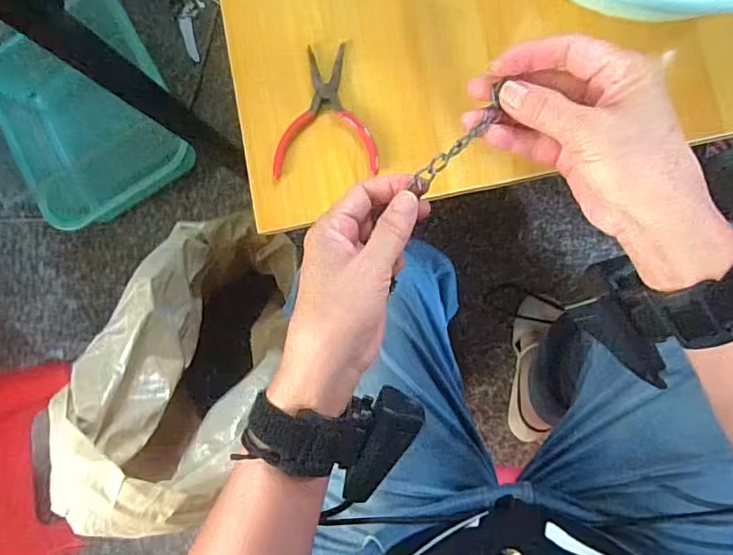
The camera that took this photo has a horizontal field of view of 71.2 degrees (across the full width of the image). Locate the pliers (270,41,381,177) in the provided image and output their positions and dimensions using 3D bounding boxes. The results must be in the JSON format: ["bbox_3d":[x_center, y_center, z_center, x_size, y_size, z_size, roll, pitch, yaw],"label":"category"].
[{"bbox_3d":[-0.035,-0.139,0.426,0.086,0.010,0.110,-1,87,8],"label":"pliers"}]

